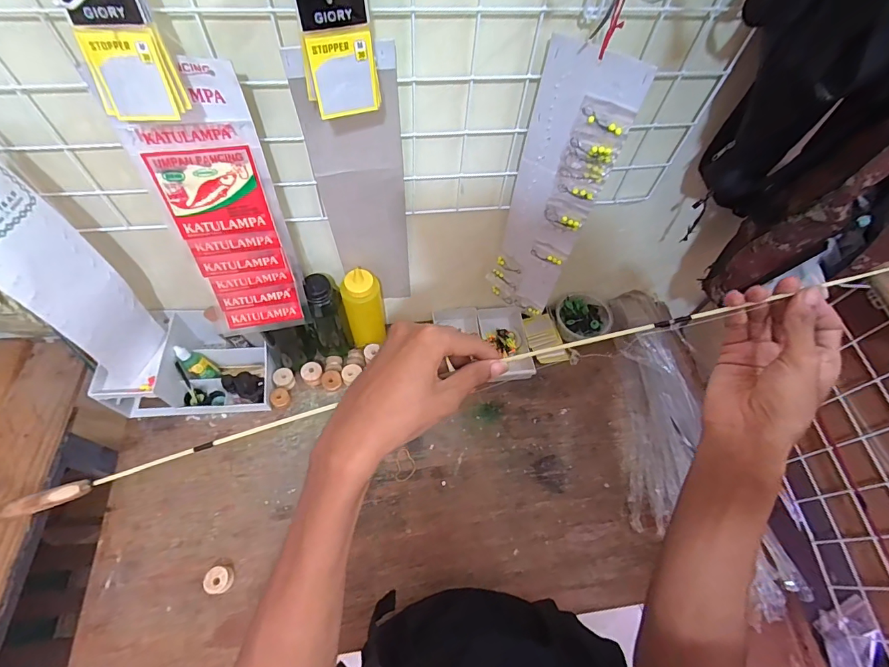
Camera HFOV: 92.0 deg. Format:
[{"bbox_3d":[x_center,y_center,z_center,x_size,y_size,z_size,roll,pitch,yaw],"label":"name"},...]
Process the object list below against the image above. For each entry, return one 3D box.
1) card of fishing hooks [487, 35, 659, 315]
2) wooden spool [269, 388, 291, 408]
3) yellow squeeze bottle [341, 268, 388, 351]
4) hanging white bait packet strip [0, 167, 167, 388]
[{"bbox_3d":[0.128,-0.152,0.542,0.096,0.380,0.016,29,62,13],"label":"card of fishing hooks"},{"bbox_3d":[-0.274,0.109,0.720,0.030,0.022,0.031,2,60,-3],"label":"wooden spool"},{"bbox_3d":[-0.126,-0.037,0.686,0.061,0.145,0.060,-12,61,-10],"label":"yellow squeeze bottle"},{"bbox_3d":[-0.437,-0.052,0.495,0.048,0.376,0.098,24,61,10],"label":"hanging white bait packet strip"}]

